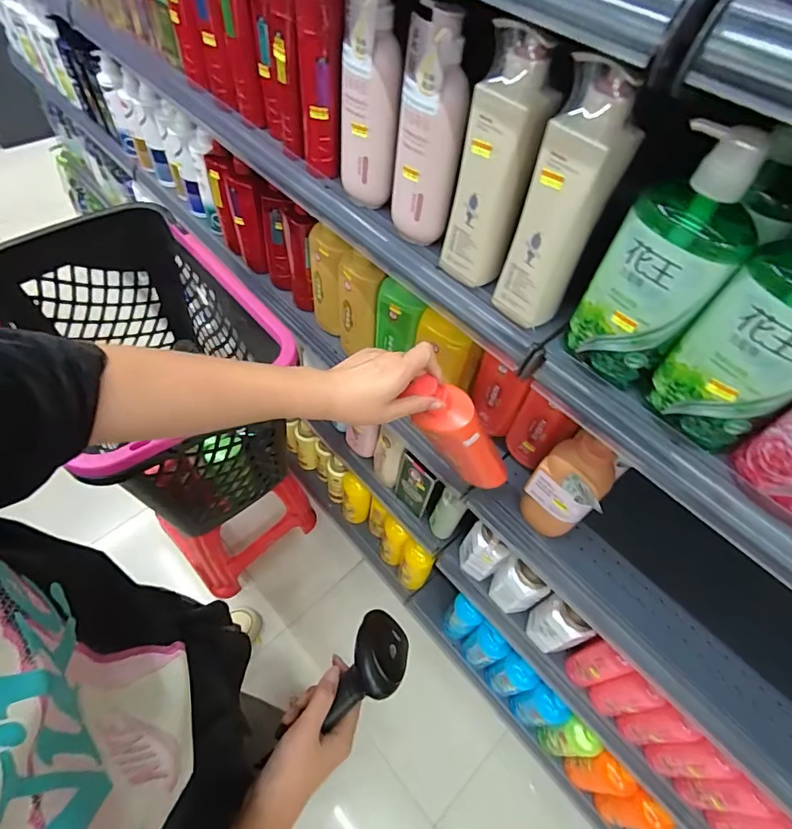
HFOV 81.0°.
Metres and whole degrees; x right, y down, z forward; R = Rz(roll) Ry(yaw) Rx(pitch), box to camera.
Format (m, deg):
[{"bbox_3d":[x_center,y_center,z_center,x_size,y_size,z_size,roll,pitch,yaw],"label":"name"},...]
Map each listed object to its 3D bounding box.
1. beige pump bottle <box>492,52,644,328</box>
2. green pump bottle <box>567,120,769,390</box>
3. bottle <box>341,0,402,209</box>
[{"bbox_3d":[0.153,-0.182,0.429,0.073,0.210,0.065,25,59,11],"label":"beige pump bottle"},{"bbox_3d":[0.220,-0.119,0.391,0.053,0.205,0.096,-37,67,-24],"label":"green pump bottle"},{"bbox_3d":[-0.032,-0.340,0.523,0.063,0.202,0.066,-1,58,-5],"label":"bottle"}]

